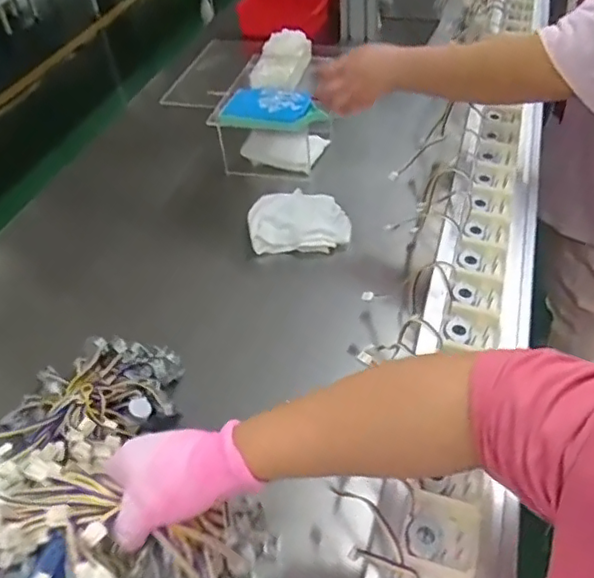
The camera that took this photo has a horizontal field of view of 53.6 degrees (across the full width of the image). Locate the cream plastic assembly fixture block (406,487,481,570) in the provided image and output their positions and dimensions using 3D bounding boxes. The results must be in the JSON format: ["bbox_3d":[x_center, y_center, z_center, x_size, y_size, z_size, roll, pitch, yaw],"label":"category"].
[{"bbox_3d":[0.105,0.173,0.425,0.048,0.010,0.047,10,48,14],"label":"cream plastic assembly fixture block"}]

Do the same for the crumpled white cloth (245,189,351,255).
[{"bbox_3d":[0.002,-0.111,0.889,0.150,0.031,0.126,-4,46,0],"label":"crumpled white cloth"}]

